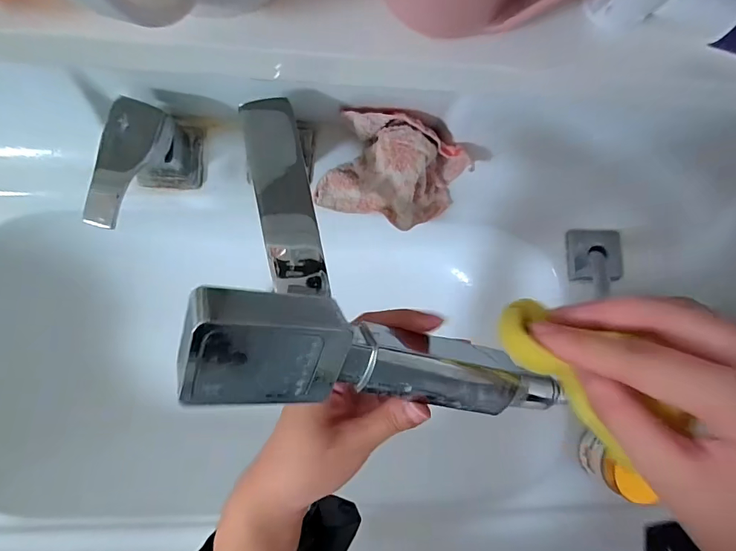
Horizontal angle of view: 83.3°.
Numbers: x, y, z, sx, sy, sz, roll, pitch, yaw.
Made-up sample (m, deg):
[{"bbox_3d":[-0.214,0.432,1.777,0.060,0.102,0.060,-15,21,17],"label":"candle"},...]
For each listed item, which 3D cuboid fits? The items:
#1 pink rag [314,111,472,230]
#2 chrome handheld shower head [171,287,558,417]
[{"bbox_3d":[0.029,-0.103,0.406,0.137,0.065,0.100,18,86,-5],"label":"pink rag"},{"bbox_3d":[0.010,0.041,0.191,0.175,0.028,0.046,12,86,-22],"label":"chrome handheld shower head"}]

